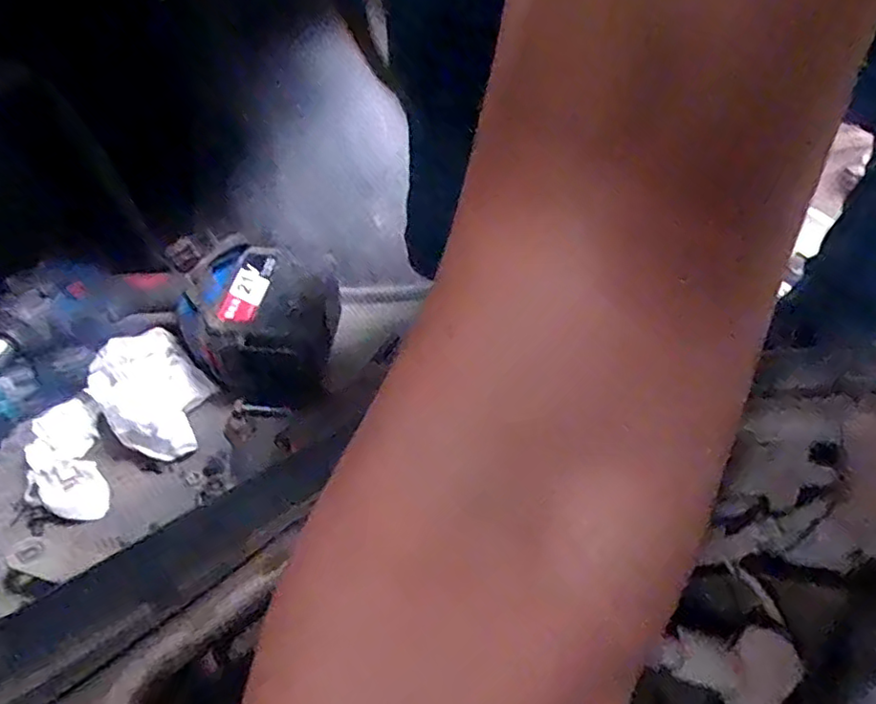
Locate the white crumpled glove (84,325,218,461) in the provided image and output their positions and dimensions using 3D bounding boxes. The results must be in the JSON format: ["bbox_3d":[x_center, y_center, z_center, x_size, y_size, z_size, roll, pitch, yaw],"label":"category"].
[{"bbox_3d":[-0.230,0.033,0.492,0.080,0.056,0.098,-34,54,-28],"label":"white crumpled glove"}]

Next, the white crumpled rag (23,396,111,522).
[{"bbox_3d":[-0.284,0.088,0.465,0.047,0.031,0.093,-21,65,-19],"label":"white crumpled rag"}]

